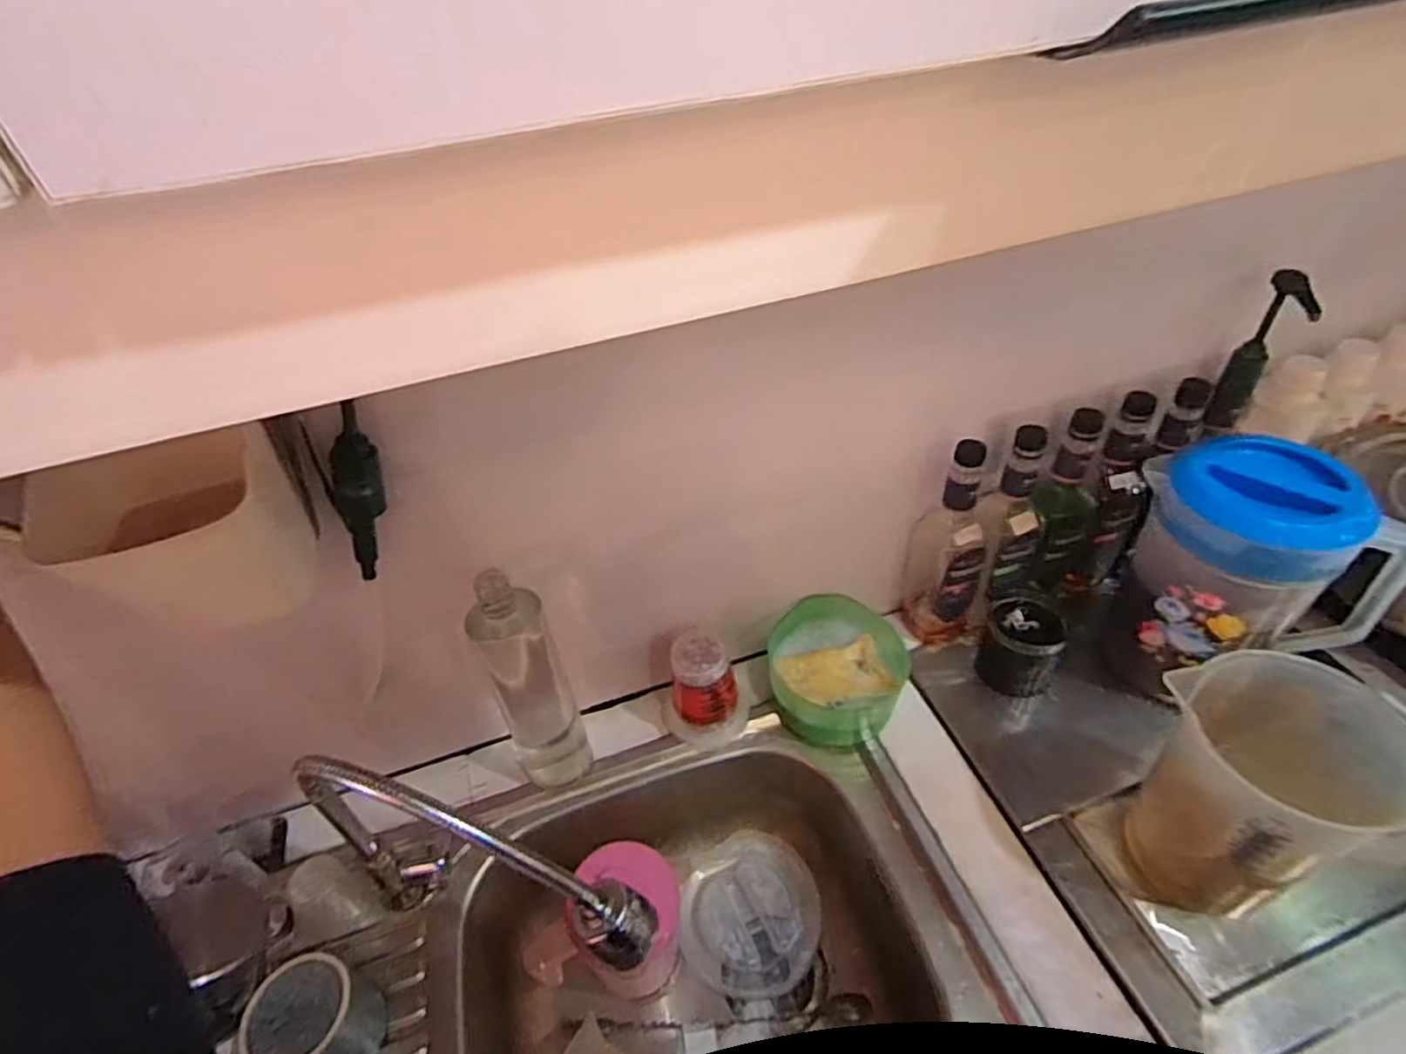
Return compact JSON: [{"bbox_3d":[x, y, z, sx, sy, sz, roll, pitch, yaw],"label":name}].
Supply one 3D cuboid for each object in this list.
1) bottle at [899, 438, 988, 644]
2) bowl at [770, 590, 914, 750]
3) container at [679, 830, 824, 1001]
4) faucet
[{"bbox_3d":[0.278,0.025,0.781,0.086,0.272,0.072,14,46,21],"label":"bottle"},{"bbox_3d":[0.154,0.161,0.789,0.147,0.057,0.160,-3,42,3],"label":"bowl"},{"bbox_3d":[0.052,0.436,0.784,0.154,0.054,0.157,-8,42,-2],"label":"container"},{"bbox_3d":[-0.178,0.282,0.559,0.279,0.262,0.044,9,44,16],"label":"faucet"}]

